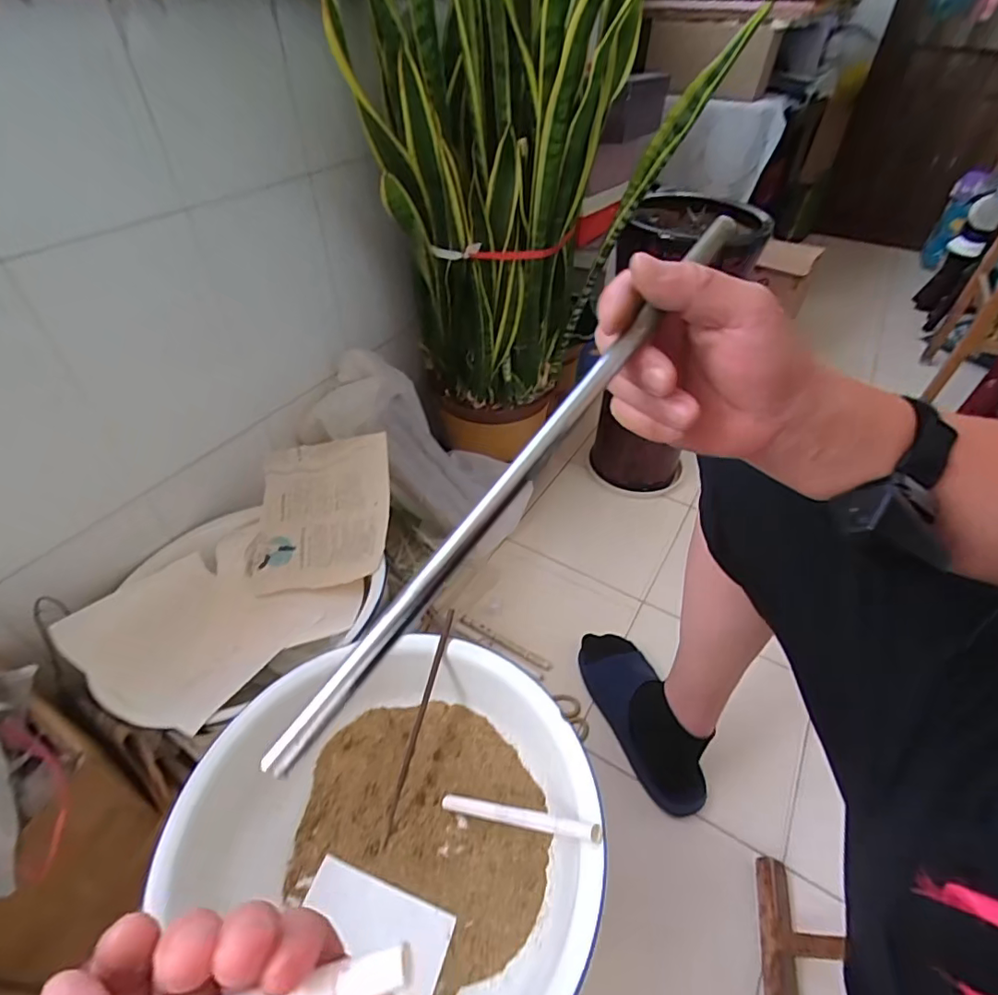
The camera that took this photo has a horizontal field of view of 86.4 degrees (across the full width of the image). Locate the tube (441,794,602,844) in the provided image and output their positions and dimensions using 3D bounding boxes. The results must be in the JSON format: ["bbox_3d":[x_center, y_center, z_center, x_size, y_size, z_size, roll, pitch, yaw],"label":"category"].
[{"bbox_3d":[0.013,0.283,0.473,0.178,0.011,0.015,-18,28,41],"label":"tube"}]

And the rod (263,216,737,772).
[{"bbox_3d":[0.027,-0.032,0.248,0.012,0.012,0.348,30,67,26],"label":"rod"}]

